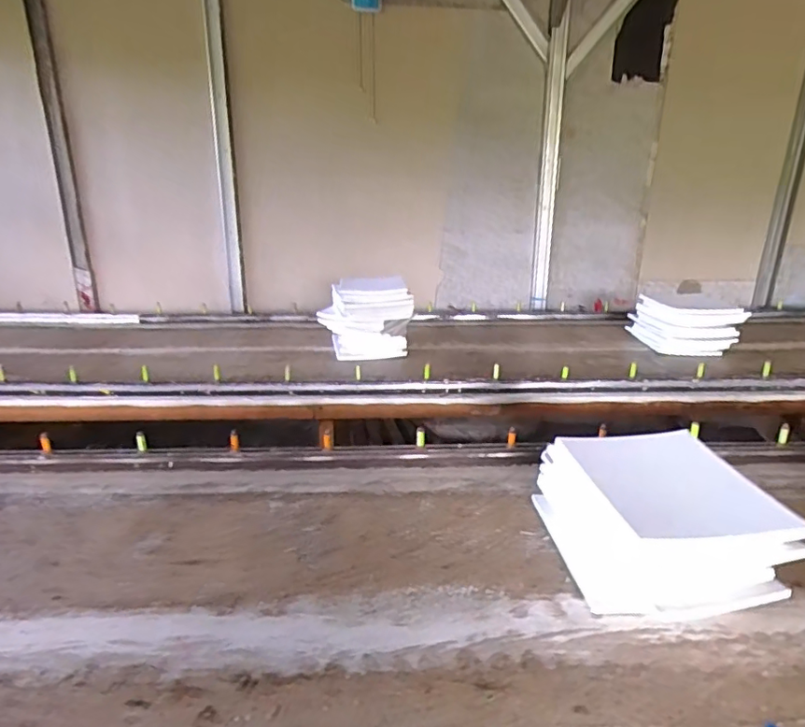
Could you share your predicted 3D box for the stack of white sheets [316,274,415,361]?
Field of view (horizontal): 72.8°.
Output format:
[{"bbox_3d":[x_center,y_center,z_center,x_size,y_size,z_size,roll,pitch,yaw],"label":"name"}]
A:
[{"bbox_3d":[-0.119,-0.153,1.816,0.304,0.231,0.269,-3,18,-11],"label":"stack of white sheets"}]

